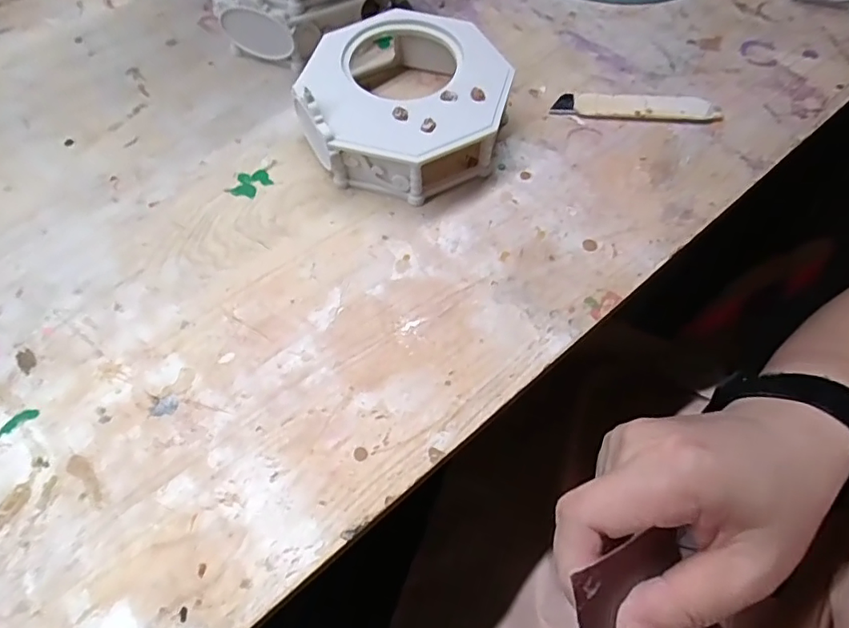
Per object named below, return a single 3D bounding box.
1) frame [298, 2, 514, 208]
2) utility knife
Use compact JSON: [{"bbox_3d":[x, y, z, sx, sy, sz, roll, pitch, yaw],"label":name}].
[{"bbox_3d":[-0.010,-0.125,0.316,0.114,0.038,0.120,13,62,5],"label":"frame"},{"bbox_3d":[0.134,-0.130,0.339,0.101,0.007,0.022,4,62,0],"label":"utility knife"}]

